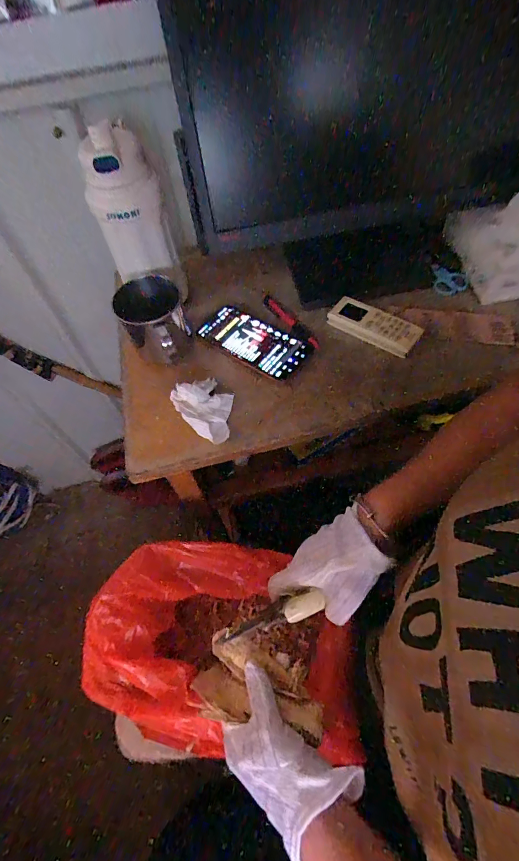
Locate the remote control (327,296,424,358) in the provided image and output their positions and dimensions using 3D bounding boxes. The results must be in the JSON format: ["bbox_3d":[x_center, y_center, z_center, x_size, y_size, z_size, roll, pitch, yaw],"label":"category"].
[{"bbox_3d":[0.156,-0.145,0.522,0.122,0.027,0.048,26,62,21],"label":"remote control"}]

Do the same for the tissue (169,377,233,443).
[{"bbox_3d":[-0.063,-0.030,0.473,0.065,0.025,0.096,-36,60,-18],"label":"tissue"}]

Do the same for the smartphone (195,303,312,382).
[{"bbox_3d":[-0.009,-0.126,0.532,0.160,0.016,0.076,32,64,23],"label":"smartphone"}]

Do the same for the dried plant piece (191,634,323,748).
[{"bbox_3d":[0.001,0.242,0.360,0.119,0.021,0.066,8,57,13],"label":"dried plant piece"}]

